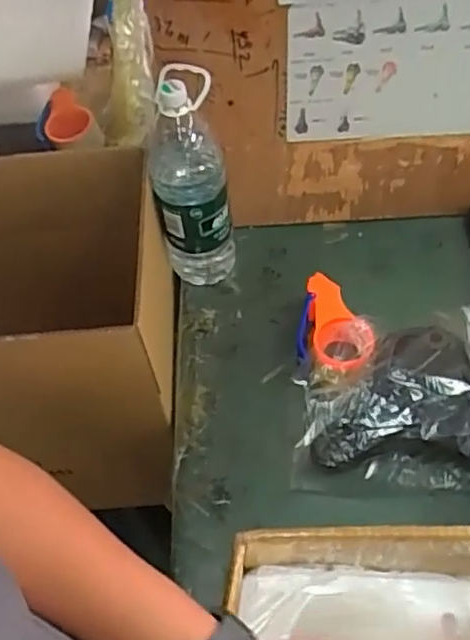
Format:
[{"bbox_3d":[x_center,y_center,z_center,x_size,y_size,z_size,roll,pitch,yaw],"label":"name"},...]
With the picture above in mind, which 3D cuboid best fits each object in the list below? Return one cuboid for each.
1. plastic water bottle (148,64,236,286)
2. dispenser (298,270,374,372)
[{"bbox_3d":[-0.061,-0.176,0.891,0.101,0.322,0.092,-13,55,-3],"label":"plastic water bottle"},{"bbox_3d":[0.136,0.018,0.889,0.099,0.082,0.163,0,56,5],"label":"dispenser"}]

